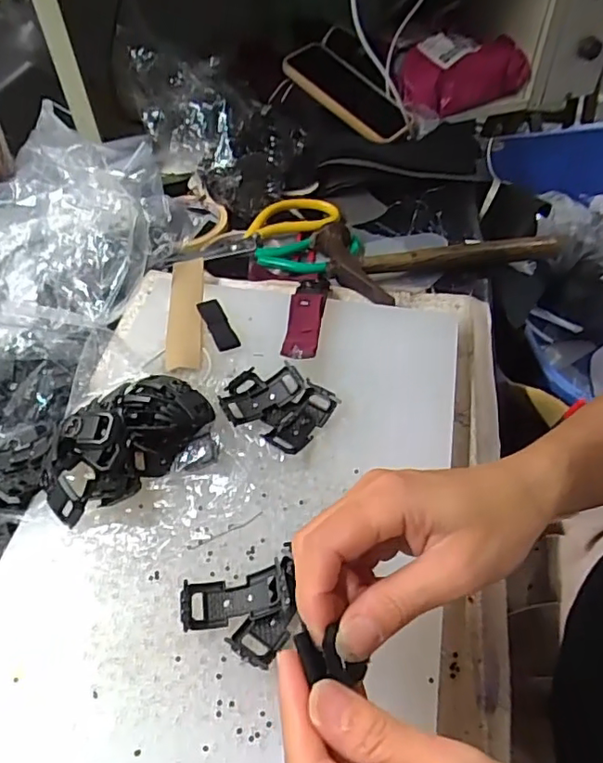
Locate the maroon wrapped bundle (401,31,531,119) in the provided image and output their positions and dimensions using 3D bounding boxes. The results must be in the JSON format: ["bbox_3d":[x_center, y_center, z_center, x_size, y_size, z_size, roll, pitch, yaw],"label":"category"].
[{"bbox_3d":[0.207,-0.394,0.730,0.167,0.065,0.059,-20,53,-14],"label":"maroon wrapped bundle"}]

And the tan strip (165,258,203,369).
[{"bbox_3d":[-0.095,-0.059,0.470,0.027,0.007,0.126,-1,48,-8],"label":"tan strip"}]

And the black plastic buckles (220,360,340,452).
[{"bbox_3d":[-0.018,0.016,0.399,0.071,0.021,0.057,29,60,23],"label":"black plastic buckles"}]

